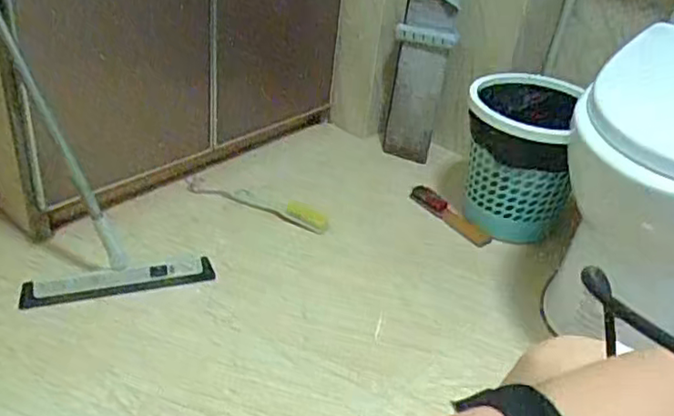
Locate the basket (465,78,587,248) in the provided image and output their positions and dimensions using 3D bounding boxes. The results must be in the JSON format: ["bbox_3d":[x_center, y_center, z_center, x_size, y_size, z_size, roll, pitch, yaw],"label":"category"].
[{"bbox_3d":[0.353,-0.094,1.298,0.211,0.287,0.237,12,33,7],"label":"basket"}]

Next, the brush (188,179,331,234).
[{"bbox_3d":[-0.170,-0.013,1.307,0.313,0.027,0.061,14,37,10],"label":"brush"}]

